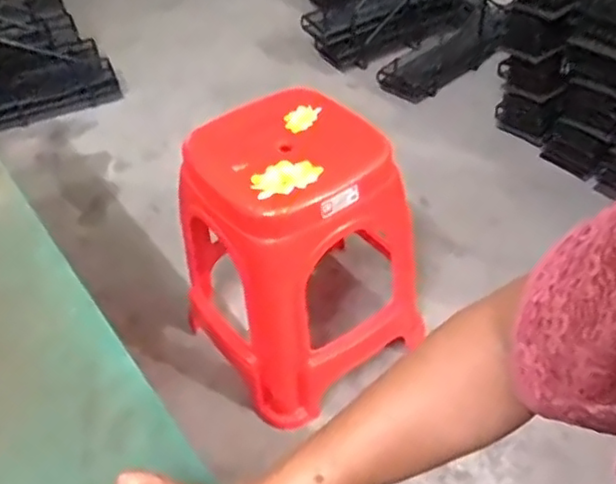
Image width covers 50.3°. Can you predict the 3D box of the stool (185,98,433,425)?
[{"bbox_3d":[-0.021,0.028,1.218,0.353,0.476,0.310,-29,49,-21],"label":"stool"}]

